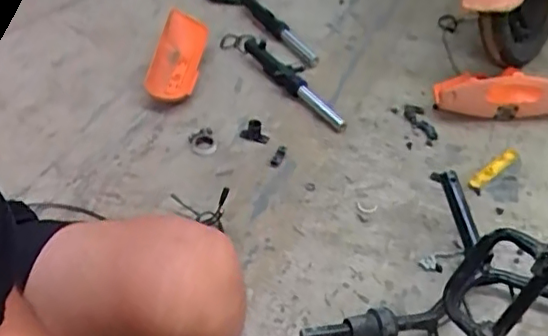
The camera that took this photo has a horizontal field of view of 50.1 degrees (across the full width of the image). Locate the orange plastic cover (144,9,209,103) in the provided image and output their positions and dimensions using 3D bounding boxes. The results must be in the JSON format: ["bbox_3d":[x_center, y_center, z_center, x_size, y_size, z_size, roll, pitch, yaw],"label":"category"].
[{"bbox_3d":[-0.211,-0.248,1.269,0.118,0.069,0.291,0,41,0],"label":"orange plastic cover"}]

